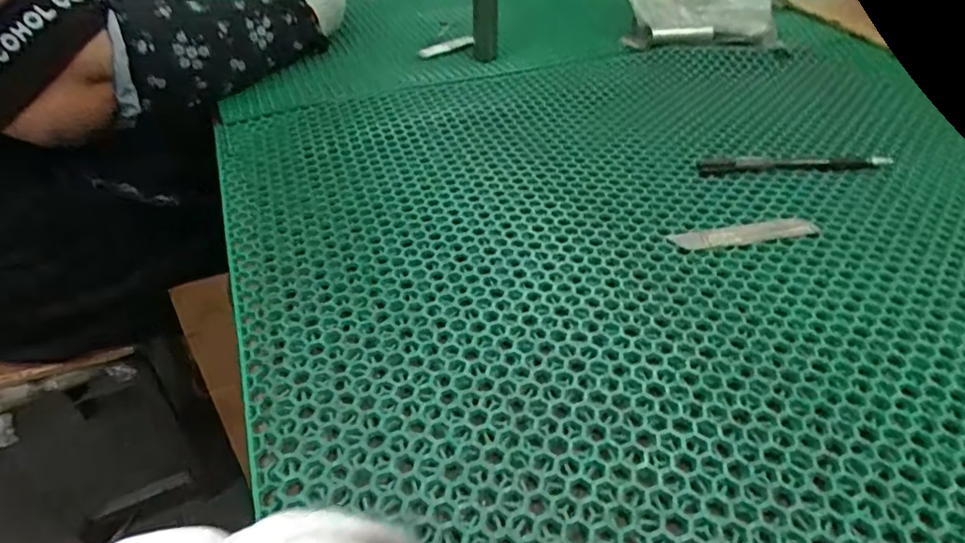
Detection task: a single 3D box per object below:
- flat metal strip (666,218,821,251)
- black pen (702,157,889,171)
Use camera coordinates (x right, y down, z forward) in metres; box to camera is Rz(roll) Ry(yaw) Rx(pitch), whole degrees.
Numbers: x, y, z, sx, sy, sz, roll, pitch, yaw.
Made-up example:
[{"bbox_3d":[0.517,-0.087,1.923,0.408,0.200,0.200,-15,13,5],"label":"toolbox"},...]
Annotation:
[{"bbox_3d":[0.186,-0.028,0.397,0.105,0.004,0.022,-9,42,-7],"label":"flat metal strip"},{"bbox_3d":[0.255,-0.089,0.460,0.152,0.006,0.015,-2,42,1],"label":"black pen"}]

